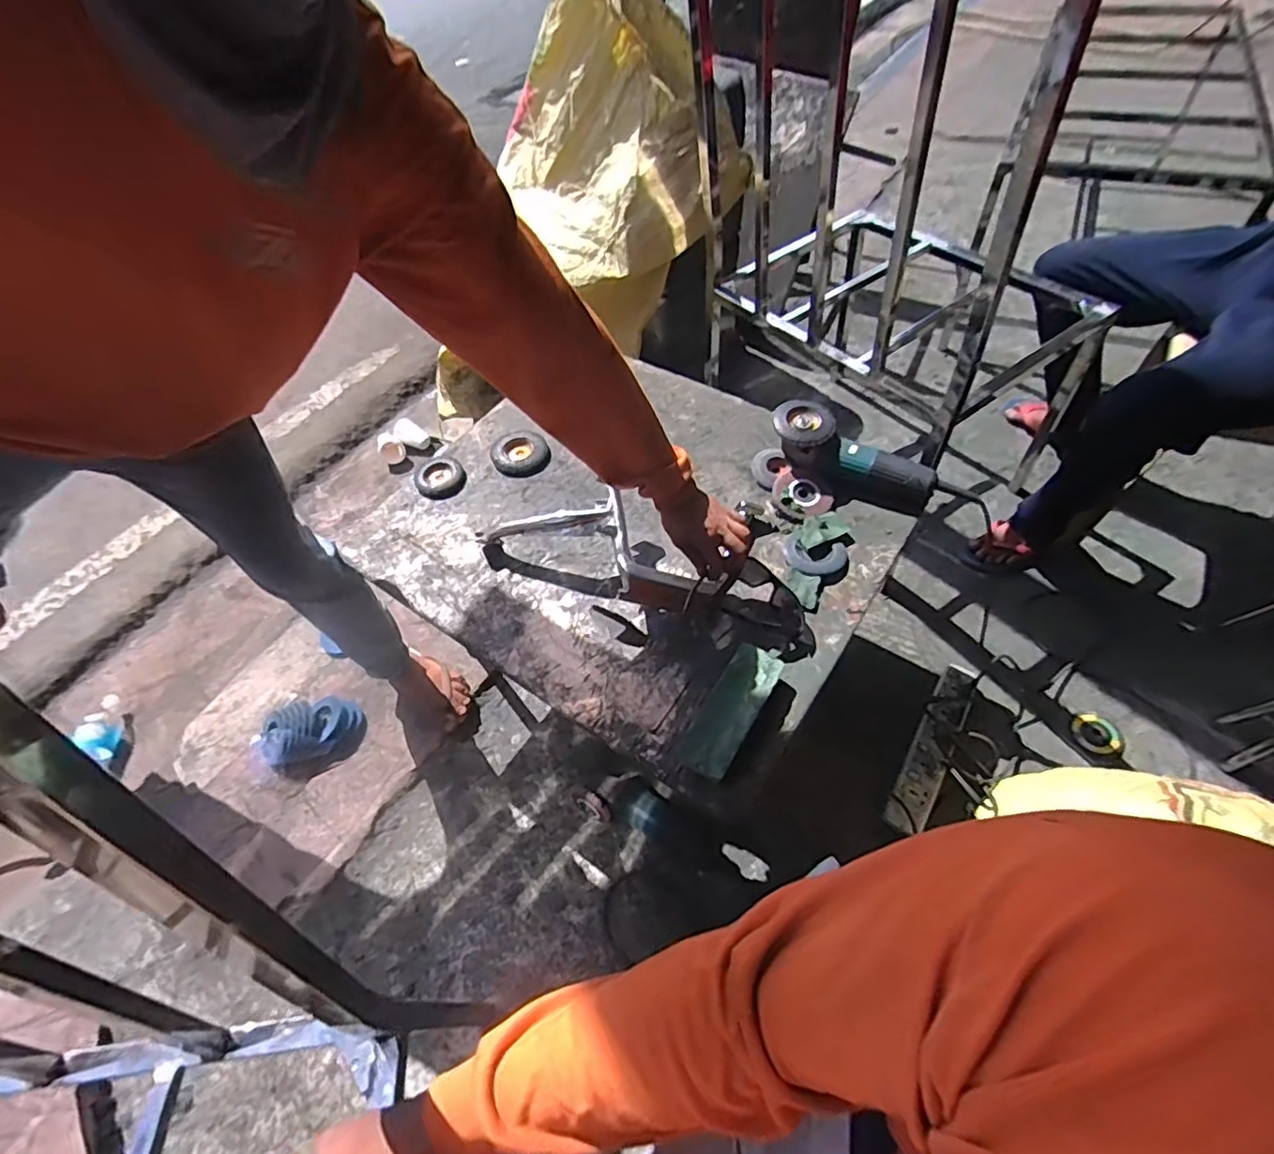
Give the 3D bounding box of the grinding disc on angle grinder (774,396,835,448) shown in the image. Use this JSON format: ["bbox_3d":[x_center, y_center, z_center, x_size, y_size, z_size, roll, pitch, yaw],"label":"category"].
[{"bbox_3d":[0.267,-0.248,0.965,0.095,0.022,0.084,16,69,15],"label":"grinding disc on angle grinder"}]

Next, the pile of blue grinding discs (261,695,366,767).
[{"bbox_3d":[-0.636,0.296,1.178,0.181,0.056,0.111,-24,55,-13],"label":"pile of blue grinding discs"}]

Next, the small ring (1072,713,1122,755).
[{"bbox_3d":[0.842,0.288,1.108,0.072,0.021,0.075,-2,53,3],"label":"small ring"}]

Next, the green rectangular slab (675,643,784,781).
[{"bbox_3d":[0.121,0.174,0.777,0.070,0.042,0.181,27,60,23],"label":"green rectangular slab"}]

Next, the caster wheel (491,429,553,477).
[{"bbox_3d":[-0.211,-0.221,1.076,0.092,0.025,0.107,-28,56,-16],"label":"caster wheel"}]

